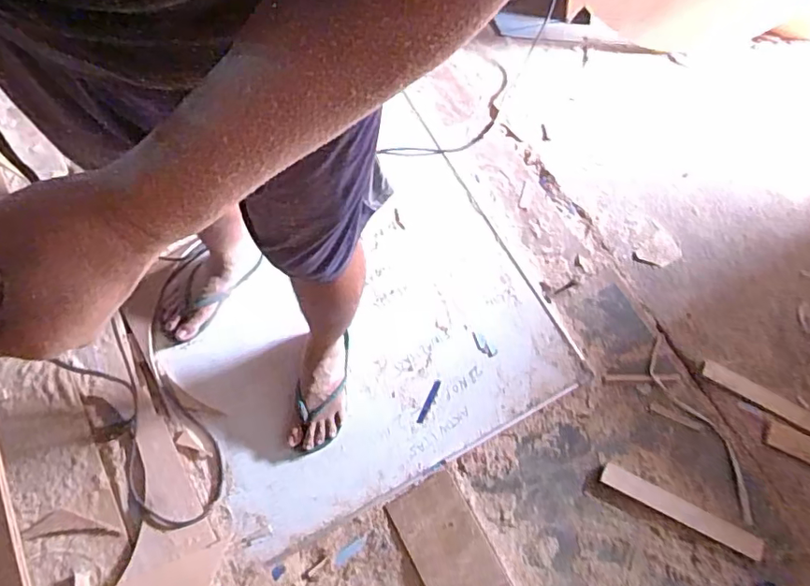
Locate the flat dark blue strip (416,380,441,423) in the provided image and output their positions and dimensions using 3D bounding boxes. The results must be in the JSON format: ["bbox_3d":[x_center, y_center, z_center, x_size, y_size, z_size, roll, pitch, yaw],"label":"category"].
[{"bbox_3d":[0.048,0.218,1.109,0.014,0.004,0.095,26,66,5],"label":"flat dark blue strip"}]

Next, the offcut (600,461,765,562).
[{"bbox_3d":[0.517,0.407,1.038,0.291,0.020,0.041,27,66,6],"label":"offcut"}]

